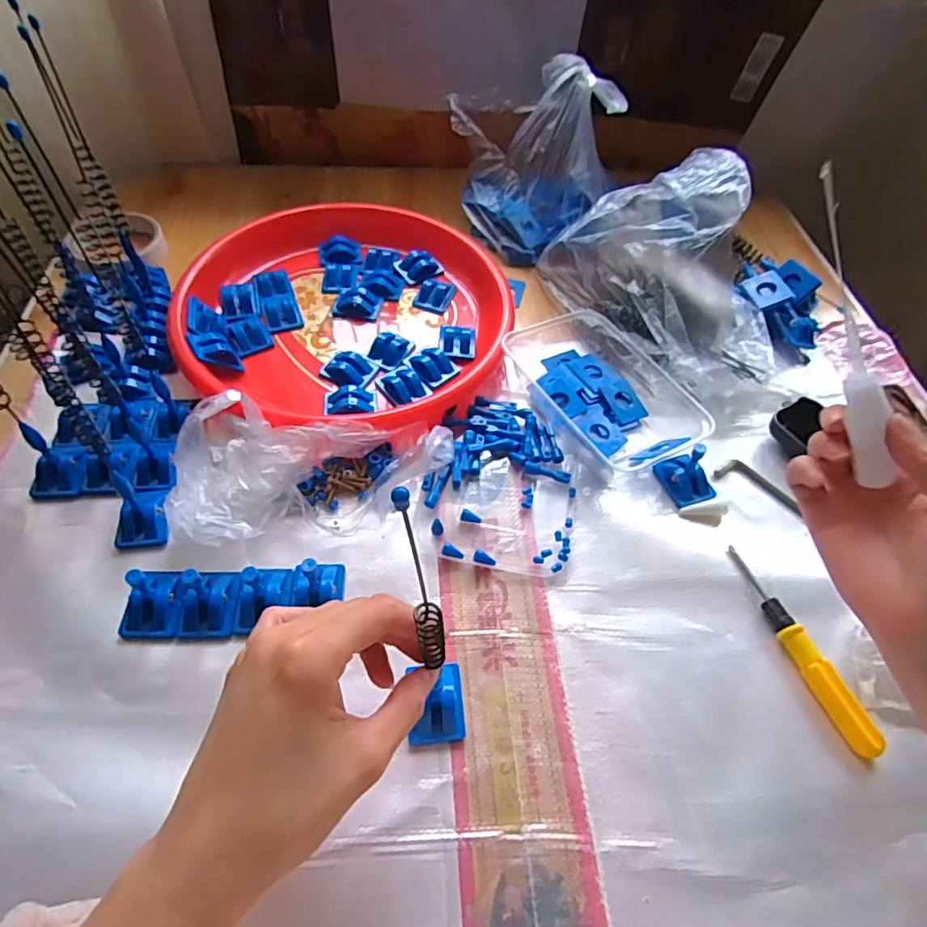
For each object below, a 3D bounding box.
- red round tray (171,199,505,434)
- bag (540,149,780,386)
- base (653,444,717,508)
[{"bbox_3d":[-0.109,-0.142,0.514,0.283,0.043,0.280,2,54,-3],"label":"red round tray"},{"bbox_3d":[0.198,-0.177,0.504,0.142,0.136,0.223,-22,59,-19],"label":"bag"},{"bbox_3d":[0.178,0.005,0.434,0.032,0.043,0.041,-15,57,-15],"label":"base"}]

